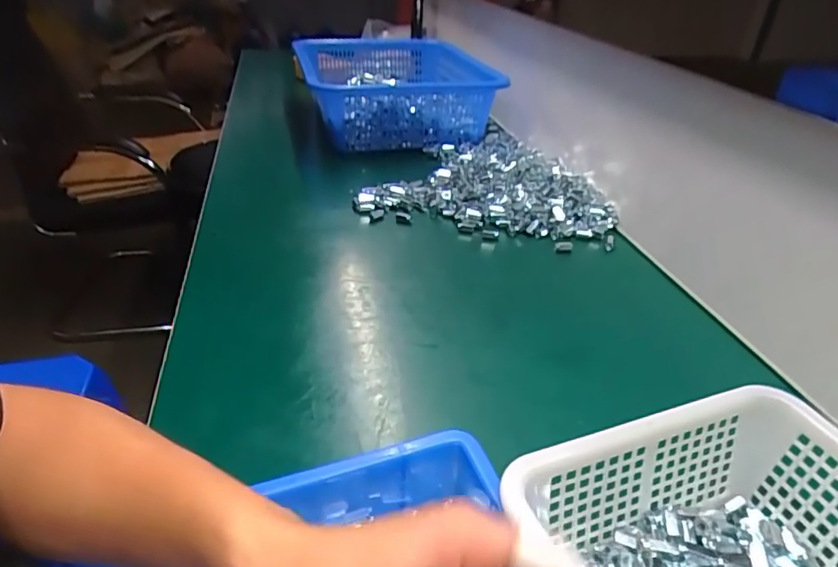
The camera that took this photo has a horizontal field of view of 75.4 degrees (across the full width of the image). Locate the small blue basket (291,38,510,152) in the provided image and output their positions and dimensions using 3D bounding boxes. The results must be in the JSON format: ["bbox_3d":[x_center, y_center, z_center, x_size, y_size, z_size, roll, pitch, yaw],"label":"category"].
[{"bbox_3d":[-0.065,-0.423,1.171,0.350,0.124,0.479,-8,35,-14],"label":"small blue basket"}]

